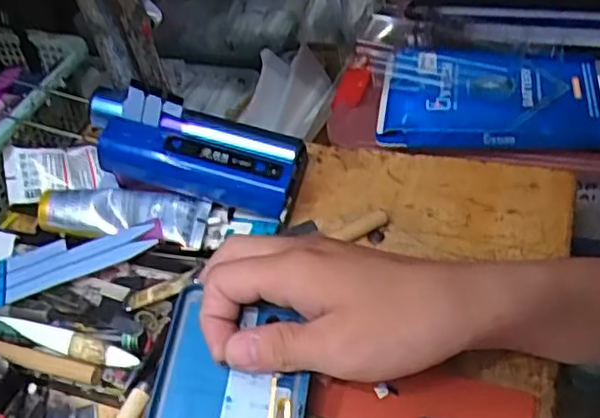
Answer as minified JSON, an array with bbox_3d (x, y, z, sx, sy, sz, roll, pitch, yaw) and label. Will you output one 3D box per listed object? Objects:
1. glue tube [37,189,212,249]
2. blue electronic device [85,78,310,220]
[{"bbox_3d":[-0.123,0.003,0.455,0.116,0.018,0.032,2,46,14],"label":"glue tube"},{"bbox_3d":[-0.074,-0.045,0.456,0.154,0.048,0.060,20,49,2],"label":"blue electronic device"}]

